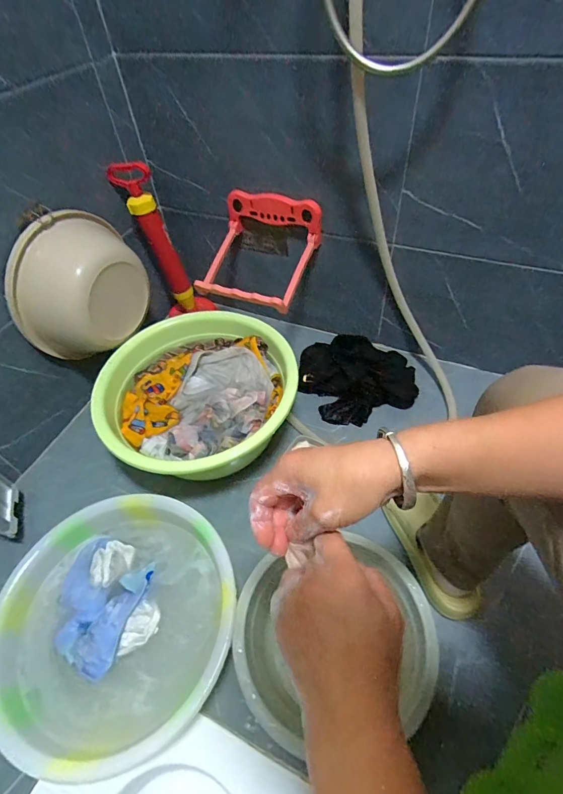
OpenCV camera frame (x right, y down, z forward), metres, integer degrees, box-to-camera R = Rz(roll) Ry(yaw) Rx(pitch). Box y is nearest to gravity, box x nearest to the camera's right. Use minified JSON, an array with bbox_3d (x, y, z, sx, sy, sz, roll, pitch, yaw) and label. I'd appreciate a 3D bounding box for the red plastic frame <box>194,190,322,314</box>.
[{"bbox_3d":[-0.072,-0.316,0.863,0.275,0.160,0.219,14,54,15],"label":"red plastic frame"}]

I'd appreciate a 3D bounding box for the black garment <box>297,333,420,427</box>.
[{"bbox_3d":[0.177,-0.046,0.923,0.264,0.062,0.210,-1,51,4],"label":"black garment"}]

